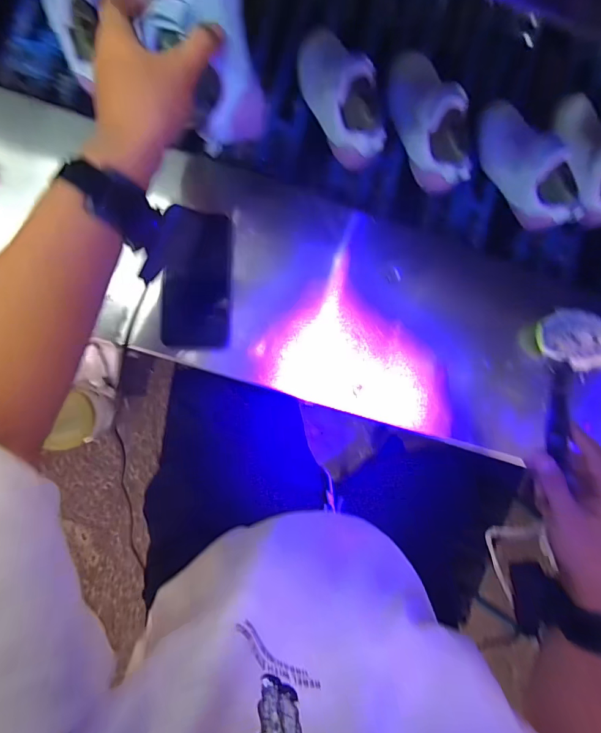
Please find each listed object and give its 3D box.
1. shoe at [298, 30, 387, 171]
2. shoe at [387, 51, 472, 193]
[{"bbox_3d":[0.050,-0.339,0.504,0.070,0.076,0.178,-27,93,1],"label":"shoe"},{"bbox_3d":[0.162,-0.318,0.517,0.070,0.074,0.185,-21,94,1],"label":"shoe"}]

